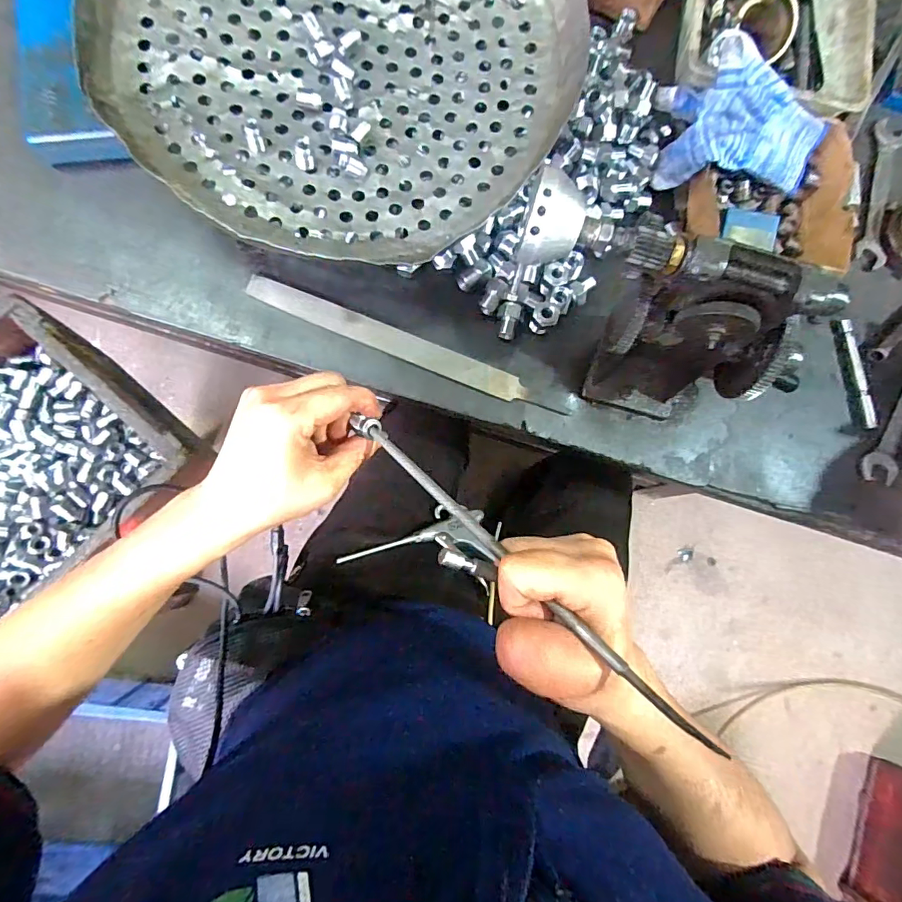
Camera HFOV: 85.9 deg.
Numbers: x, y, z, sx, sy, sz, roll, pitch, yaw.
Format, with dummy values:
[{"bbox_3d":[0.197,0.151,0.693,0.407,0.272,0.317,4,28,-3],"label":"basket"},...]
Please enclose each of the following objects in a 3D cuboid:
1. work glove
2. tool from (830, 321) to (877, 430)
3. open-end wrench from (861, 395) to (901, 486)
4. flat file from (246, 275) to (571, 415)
[{"bbox_3d":[0.272,-0.302,0.441,0.149,0.060,0.102,4,81,-5],"label":"work glove"},{"bbox_3d":[0.386,-0.074,0.464,0.018,0.012,0.108,-3,82,-6],"label":"tool"},{"bbox_3d":[0.443,-0.045,0.467,0.033,0.005,0.177,32,80,0],"label":"open-end wrench"},{"bbox_3d":[-0.040,-0.092,0.430,0.291,0.008,0.023,22,80,-2],"label":"flat file"}]

